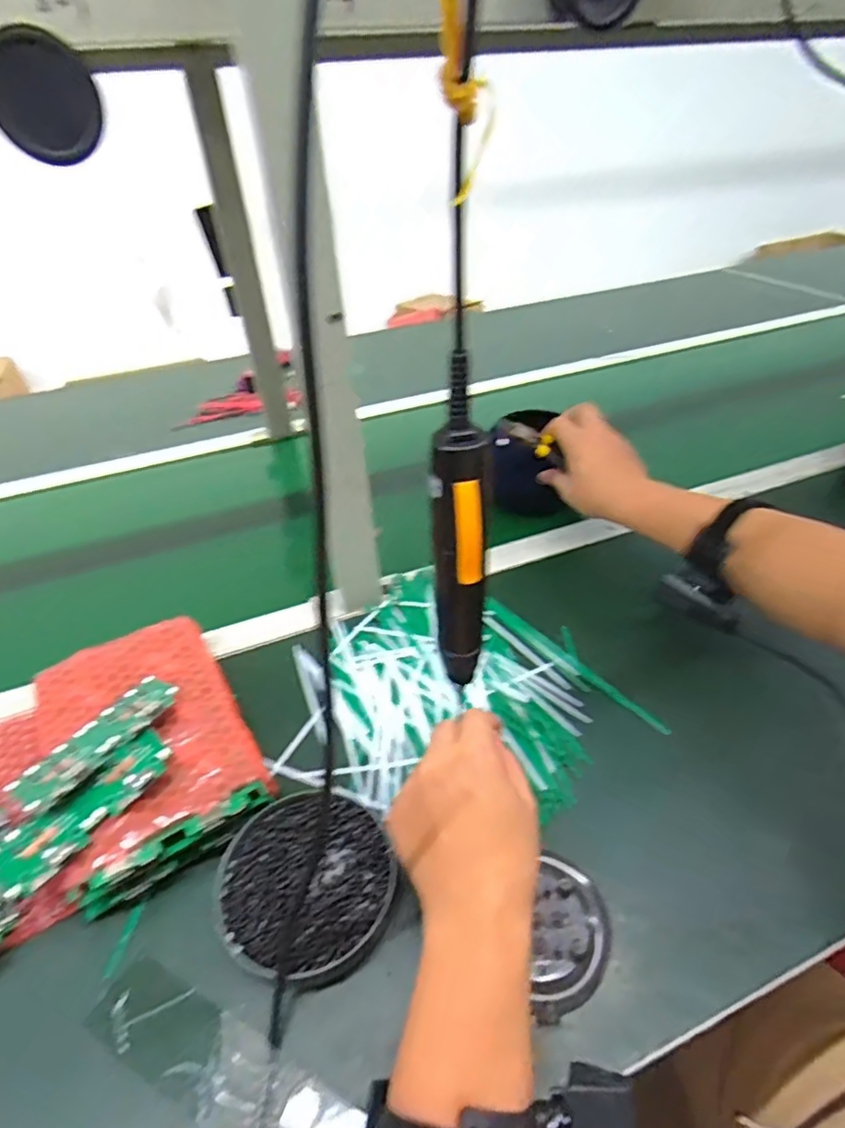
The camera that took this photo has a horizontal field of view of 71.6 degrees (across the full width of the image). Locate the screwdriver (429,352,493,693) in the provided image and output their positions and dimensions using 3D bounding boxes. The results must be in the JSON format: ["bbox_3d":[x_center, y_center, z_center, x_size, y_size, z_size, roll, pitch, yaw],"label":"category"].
[{"bbox_3d":[0.022,-0.008,0.333,0.031,0.201,0.031,-2,39,1],"label":"screwdriver"}]

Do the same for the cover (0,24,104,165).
[{"bbox_3d":[-0.217,-0.266,0.334,0.058,0.057,0.007,-15,40,-14],"label":"cover"}]

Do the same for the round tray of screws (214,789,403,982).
[{"bbox_3d":[-0.076,0.207,0.388,0.112,0.020,0.113,-2,39,2],"label":"round tray of screws"}]

